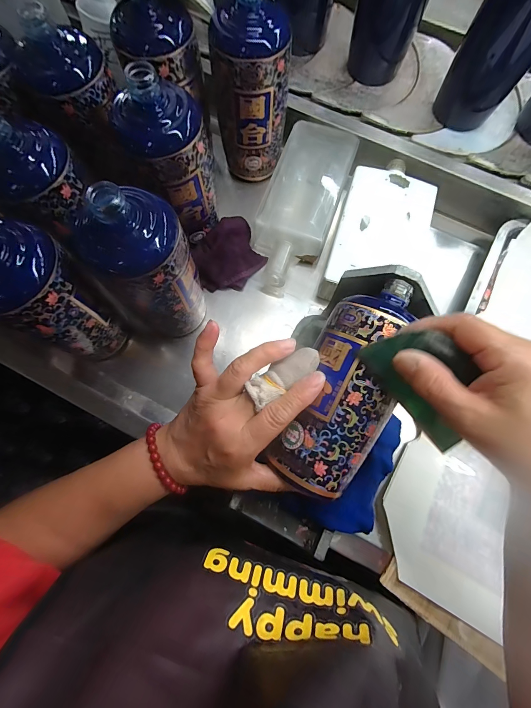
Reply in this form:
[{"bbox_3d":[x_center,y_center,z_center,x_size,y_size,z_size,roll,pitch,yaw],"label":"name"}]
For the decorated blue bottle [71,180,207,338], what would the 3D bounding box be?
[{"bbox_3d":[-0.099,-0.070,0.302,0.074,0.177,0.065,-28,79,-5],"label":"decorated blue bottle"}]

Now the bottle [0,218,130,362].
[{"bbox_3d":[-0.193,-0.048,0.297,0.064,0.176,0.079,37,82,8],"label":"bottle"}]

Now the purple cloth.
[{"bbox_3d":[-0.044,-0.123,0.398,0.096,0.042,0.074,-42,81,-7],"label":"purple cloth"}]

